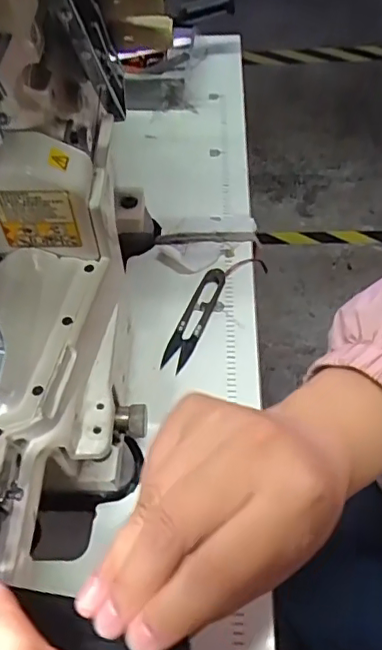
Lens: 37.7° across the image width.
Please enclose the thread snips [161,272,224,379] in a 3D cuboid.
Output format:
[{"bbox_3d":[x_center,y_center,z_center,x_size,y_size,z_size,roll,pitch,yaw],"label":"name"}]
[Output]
[{"bbox_3d":[0.004,-0.007,0.456,0.022,0.007,0.105,18,57,16],"label":"thread snips"}]

